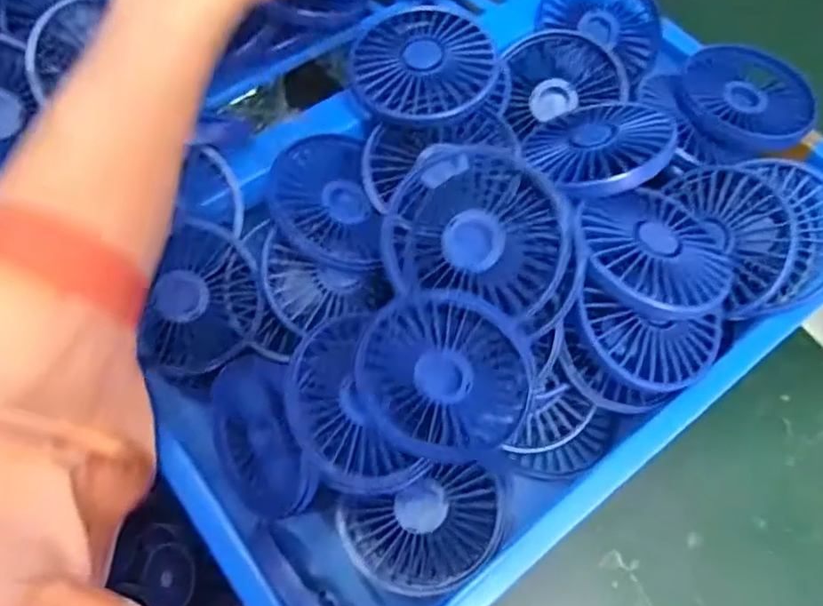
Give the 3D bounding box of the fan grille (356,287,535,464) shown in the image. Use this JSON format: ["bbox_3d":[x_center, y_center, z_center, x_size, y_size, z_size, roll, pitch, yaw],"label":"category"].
[{"bbox_3d":[0.016,0.038,0.317,0.087,0.086,0.015,21,23,7],"label":"fan grille"}]

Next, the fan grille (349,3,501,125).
[{"bbox_3d":[0.006,-0.141,0.368,0.083,0.006,0.087,0,65,-1],"label":"fan grille"}]

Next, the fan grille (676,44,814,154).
[{"bbox_3d":[0.214,-0.132,0.404,0.082,0.009,0.078,20,66,8],"label":"fan grille"}]

